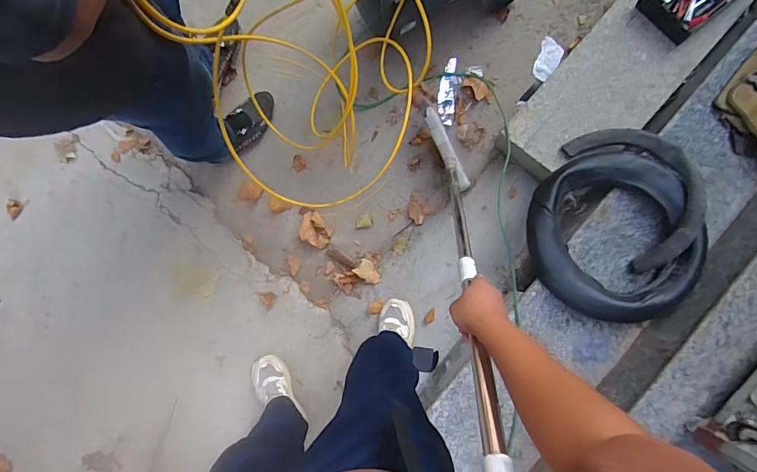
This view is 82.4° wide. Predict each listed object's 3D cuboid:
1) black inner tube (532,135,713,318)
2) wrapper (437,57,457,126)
[{"bbox_3d":[0.629,-0.033,1.139,0.424,0.166,0.484,15,89,-2],"label":"black inner tube"},{"bbox_3d":[0.218,-0.455,1.359,0.054,0.018,0.209,7,89,-2],"label":"wrapper"}]

